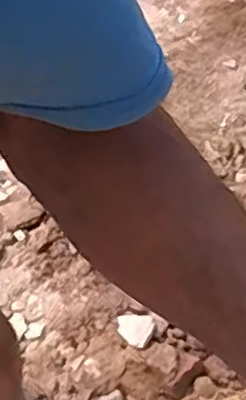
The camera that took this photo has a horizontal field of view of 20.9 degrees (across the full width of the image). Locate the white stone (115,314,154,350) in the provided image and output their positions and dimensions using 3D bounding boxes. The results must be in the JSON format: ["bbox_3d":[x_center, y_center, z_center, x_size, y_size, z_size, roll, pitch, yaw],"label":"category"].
[{"bbox_3d":[0.021,0.252,1.275,0.070,0.032,0.060,4,54,7],"label":"white stone"}]

